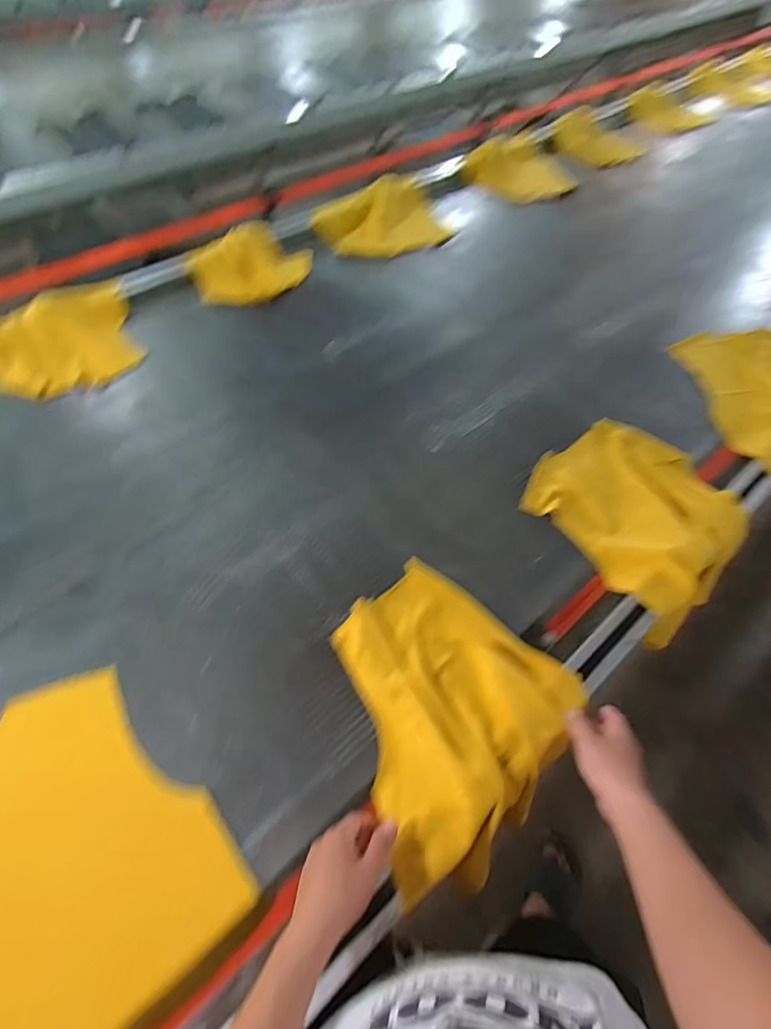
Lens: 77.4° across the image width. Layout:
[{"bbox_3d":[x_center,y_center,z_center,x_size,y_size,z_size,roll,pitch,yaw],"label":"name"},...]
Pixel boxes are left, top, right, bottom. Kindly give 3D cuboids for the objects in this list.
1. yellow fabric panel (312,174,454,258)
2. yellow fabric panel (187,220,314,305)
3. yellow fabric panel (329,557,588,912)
[{"bbox_3d":[0.013,-0.875,1.408,0.403,0.080,0.265,-28,61,-18],"label":"yellow fabric panel"},{"bbox_3d":[-0.363,-0.657,1.250,0.272,0.053,0.307,35,62,20],"label":"yellow fabric panel"},{"bbox_3d":[0.059,0.262,0.673,0.334,0.048,0.338,37,63,21],"label":"yellow fabric panel"}]

